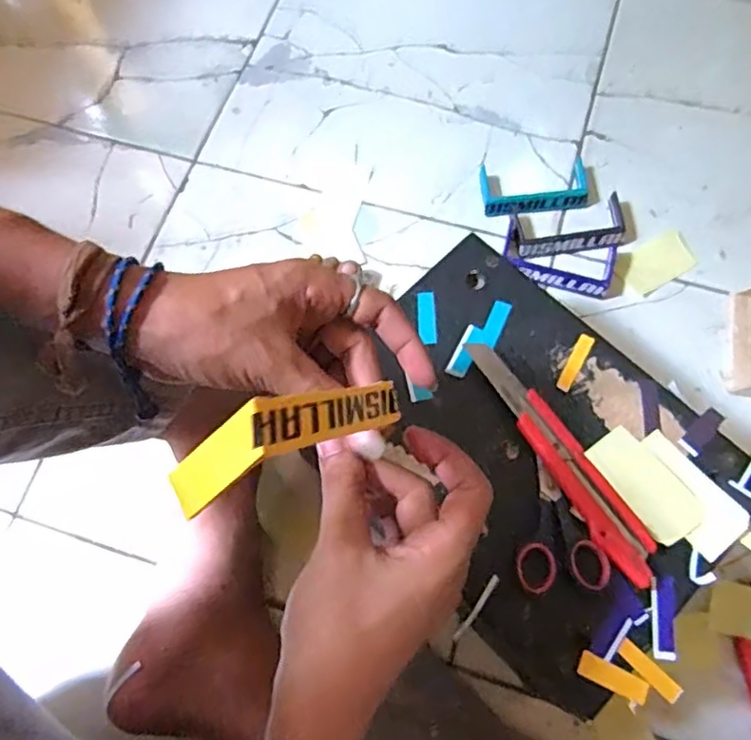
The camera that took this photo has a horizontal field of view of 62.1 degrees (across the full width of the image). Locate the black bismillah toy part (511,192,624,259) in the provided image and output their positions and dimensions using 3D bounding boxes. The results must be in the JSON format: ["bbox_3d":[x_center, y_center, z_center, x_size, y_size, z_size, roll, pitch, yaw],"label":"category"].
[{"bbox_3d":[0.198,-0.143,0.629,0.116,0.015,0.057,-11,70,-2],"label":"black bismillah toy part"}]

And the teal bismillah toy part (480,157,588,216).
[{"bbox_3d":[0.167,-0.191,0.649,0.110,0.015,0.065,-2,70,1],"label":"teal bismillah toy part"}]

